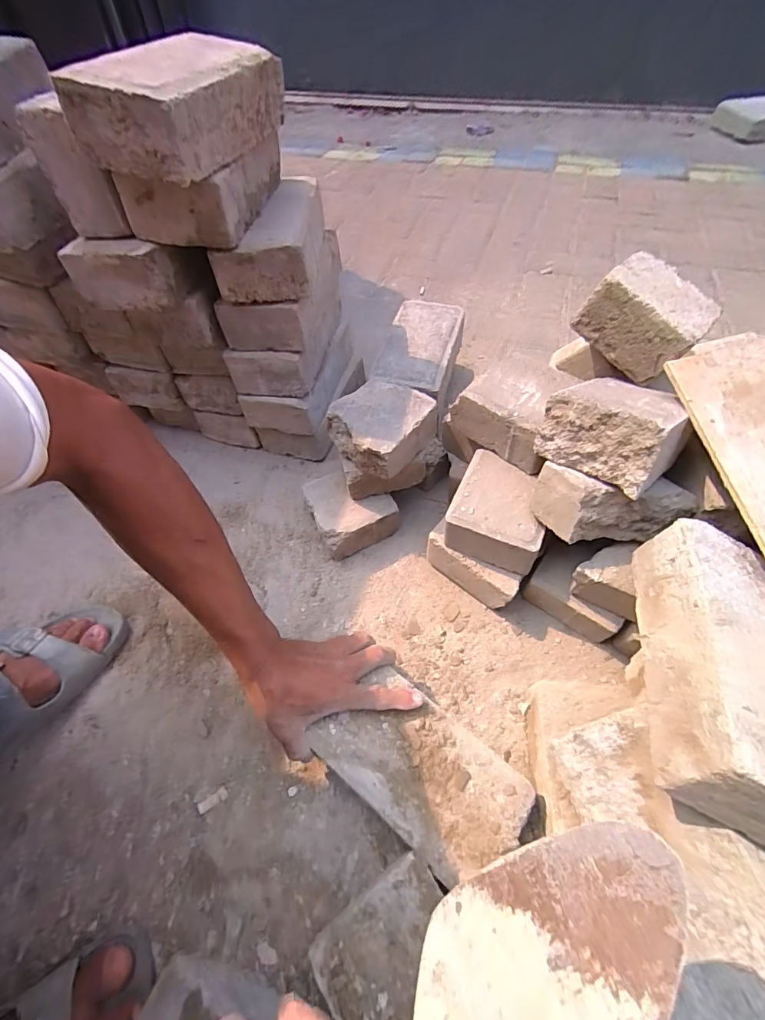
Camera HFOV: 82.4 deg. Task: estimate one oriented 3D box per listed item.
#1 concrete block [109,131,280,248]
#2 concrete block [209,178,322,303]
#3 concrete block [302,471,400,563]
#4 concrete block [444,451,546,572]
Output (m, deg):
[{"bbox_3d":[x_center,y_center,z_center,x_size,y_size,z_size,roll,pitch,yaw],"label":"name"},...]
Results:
[{"bbox_3d":[-0.189,-0.363,0.486,0.114,0.061,0.197,7,53,7],"label":"concrete block"},{"bbox_3d":[-0.132,-0.332,0.534,0.110,0.066,0.182,-1,53,1],"label":"concrete block"},{"bbox_3d":[-0.044,0.005,0.614,0.111,0.073,0.102,-17,53,-11],"label":"concrete block"},{"bbox_3d":[0.137,0.002,0.517,0.106,0.063,0.114,20,56,16],"label":"concrete block"}]

